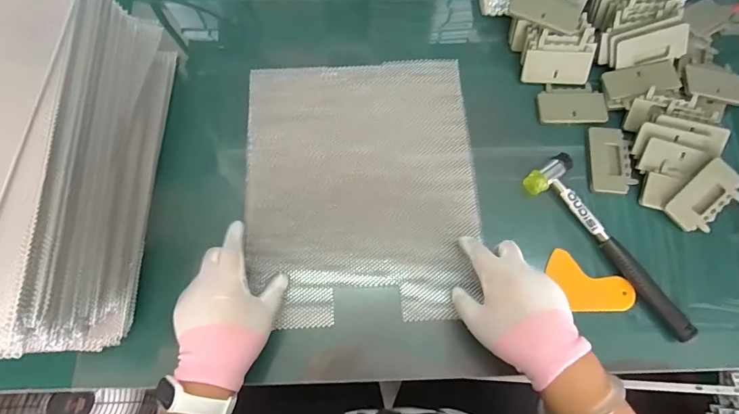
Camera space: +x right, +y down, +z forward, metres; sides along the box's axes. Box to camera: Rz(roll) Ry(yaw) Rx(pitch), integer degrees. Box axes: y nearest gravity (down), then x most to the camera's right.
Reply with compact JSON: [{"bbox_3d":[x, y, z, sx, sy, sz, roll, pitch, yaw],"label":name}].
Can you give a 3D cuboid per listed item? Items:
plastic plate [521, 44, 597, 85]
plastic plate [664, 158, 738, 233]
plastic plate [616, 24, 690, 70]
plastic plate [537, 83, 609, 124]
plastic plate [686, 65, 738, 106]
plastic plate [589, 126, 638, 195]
[{"bbox_3d":[0.246,-0.183,0.552,0.089,0.004,0.046,-2,110,2],"label":"plastic plate"},{"bbox_3d":[0.397,-0.009,0.499,0.090,0.008,0.051,-45,86,1],"label":"plastic plate"},{"bbox_3d":[0.362,-0.204,0.541,0.085,0.041,0.008,-11,34,8],"label":"plastic plate"},{"bbox_3d":[0.261,-0.134,0.549,0.085,0.006,0.055,-2,73,-1],"label":"plastic plate"},{"bbox_3d":[0.443,-0.154,0.538,0.081,0.012,0.050,10,76,-5],"label":"plastic plate"},{"bbox_3d":[0.303,-0.058,0.531,0.055,0.008,0.086,4,73,0],"label":"plastic plate"}]

